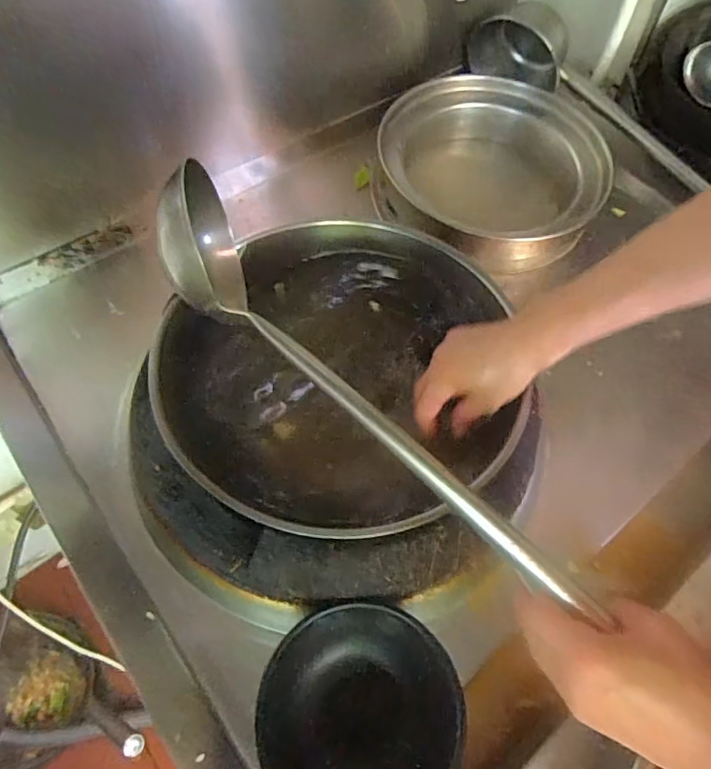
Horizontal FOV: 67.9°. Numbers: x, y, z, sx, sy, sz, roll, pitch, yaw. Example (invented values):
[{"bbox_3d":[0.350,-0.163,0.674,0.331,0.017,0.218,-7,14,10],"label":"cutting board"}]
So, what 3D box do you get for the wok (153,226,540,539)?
[{"bbox_3d":[-0.007,-0.013,0.506,0.327,0.116,0.322,1,58,-1],"label":"wok"}]

